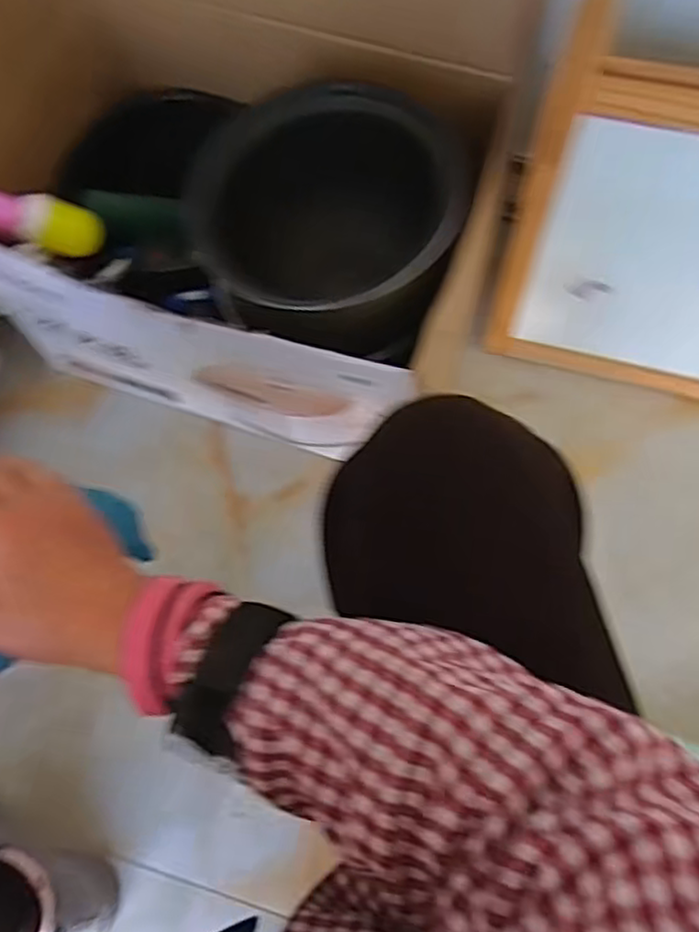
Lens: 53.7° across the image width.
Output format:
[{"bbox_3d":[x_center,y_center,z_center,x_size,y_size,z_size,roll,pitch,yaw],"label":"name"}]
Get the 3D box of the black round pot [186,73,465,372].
[{"bbox_3d":[-0.021,-0.204,0.644,0.213,0.157,0.217,0,72,1],"label":"black round pot"}]

